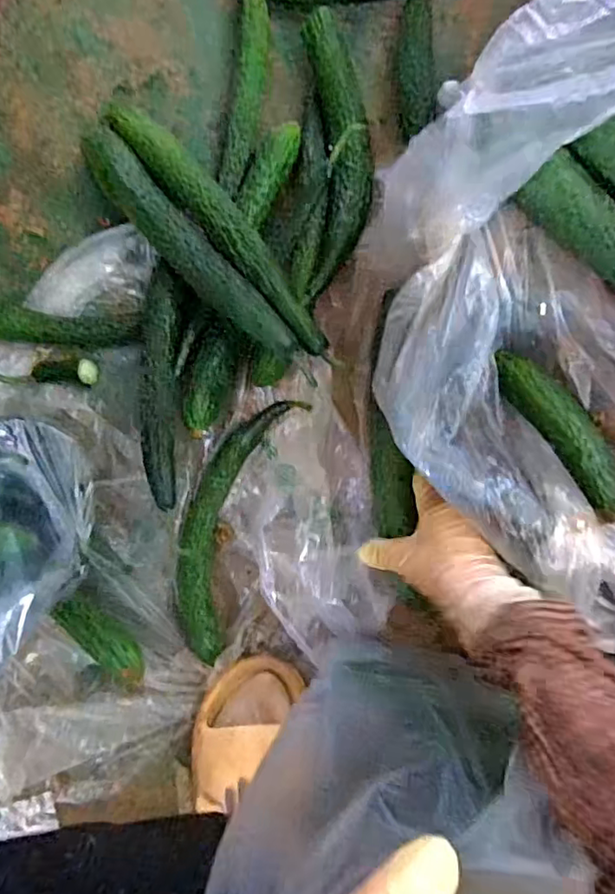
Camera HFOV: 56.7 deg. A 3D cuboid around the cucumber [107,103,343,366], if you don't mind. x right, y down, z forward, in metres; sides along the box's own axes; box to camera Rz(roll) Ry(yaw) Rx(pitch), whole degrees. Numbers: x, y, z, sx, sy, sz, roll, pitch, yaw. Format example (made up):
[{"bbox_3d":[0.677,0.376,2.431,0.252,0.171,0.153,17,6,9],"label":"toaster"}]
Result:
[{"bbox_3d":[-0.082,-0.204,0.512,0.039,0.037,0.319,-39,84,-1],"label":"cucumber"}]

